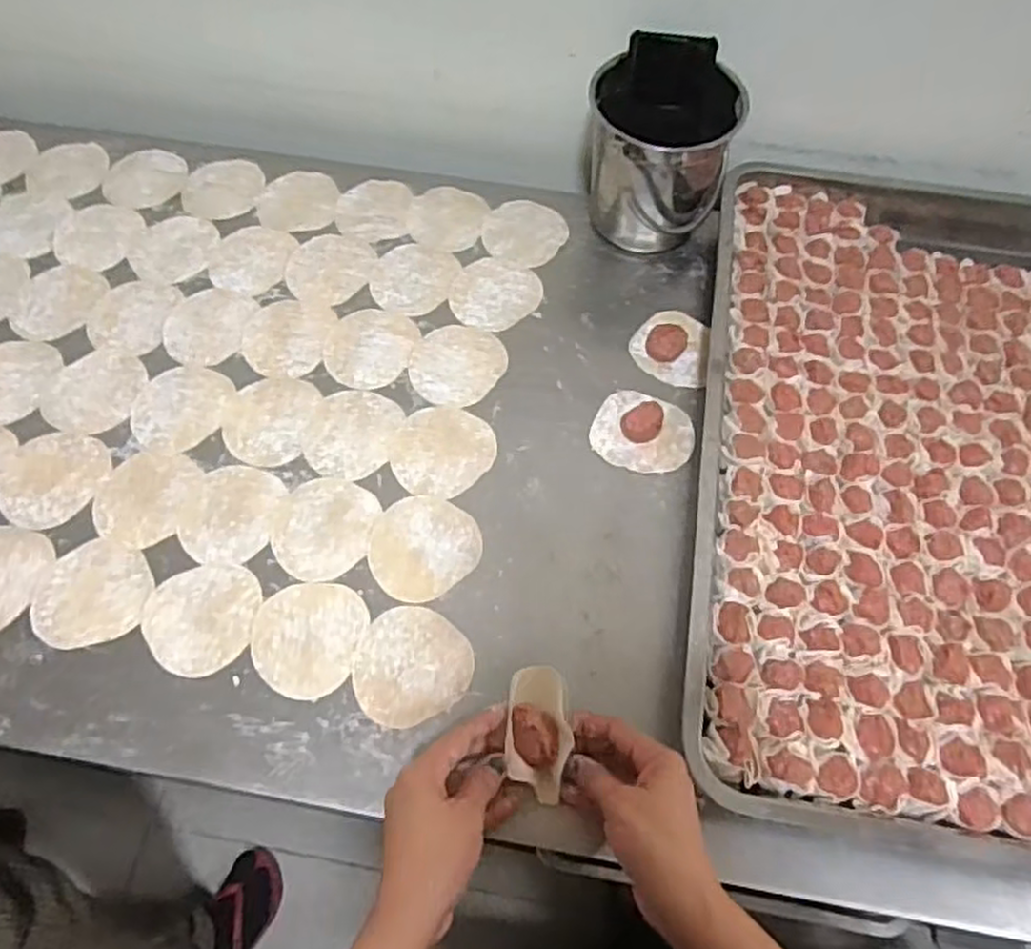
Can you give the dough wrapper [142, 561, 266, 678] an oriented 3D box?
[{"bbox_3d":[-0.233,0.105,0.539,0.082,0.004,0.082,1,63,-3],"label":"dough wrapper"}]

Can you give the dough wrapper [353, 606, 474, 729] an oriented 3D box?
[{"bbox_3d":[-0.076,0.137,0.528,0.082,0.004,0.080,1,62,-1],"label":"dough wrapper"}]

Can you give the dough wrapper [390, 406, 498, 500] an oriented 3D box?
[{"bbox_3d":[-0.061,-0.021,0.607,0.085,0.004,0.085,1,62,-1],"label":"dough wrapper"}]

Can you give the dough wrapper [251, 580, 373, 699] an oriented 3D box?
[{"bbox_3d":[-0.153,0.118,0.532,0.078,0.004,0.082,1,63,-3],"label":"dough wrapper"}]

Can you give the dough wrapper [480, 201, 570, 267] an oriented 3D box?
[{"bbox_3d":[0.008,-0.243,0.728,0.083,0.006,0.082,28,65,13],"label":"dough wrapper"}]

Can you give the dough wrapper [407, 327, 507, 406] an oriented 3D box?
[{"bbox_3d":[-0.053,-0.099,0.650,0.081,0.004,0.084,1,62,-1],"label":"dough wrapper"}]

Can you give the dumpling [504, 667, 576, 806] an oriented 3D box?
[{"bbox_3d":[0.016,0.171,0.481,0.039,0.017,0.085,-1,70,-4],"label":"dumpling"}]

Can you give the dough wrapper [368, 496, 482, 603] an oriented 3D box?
[{"bbox_3d":[-0.073,0.055,0.567,0.082,0.004,0.082,1,62,-1],"label":"dough wrapper"}]

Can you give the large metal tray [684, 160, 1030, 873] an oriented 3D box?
[{"bbox_3d":[0.346,-0.023,0.597,0.387,0.060,0.611,10,62,4],"label":"large metal tray"}]

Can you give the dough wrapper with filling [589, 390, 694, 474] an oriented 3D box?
[{"bbox_3d":[0.109,-0.037,0.616,0.082,0.018,0.068,25,64,11],"label":"dough wrapper with filling"}]

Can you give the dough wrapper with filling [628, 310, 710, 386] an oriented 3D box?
[{"bbox_3d":[0.142,-0.119,0.657,0.068,0.021,0.075,18,63,8],"label":"dough wrapper with filling"}]

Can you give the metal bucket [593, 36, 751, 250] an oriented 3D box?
[{"bbox_3d":[0.135,-0.305,0.686,0.122,0.149,0.122,1,62,-1],"label":"metal bucket"}]

